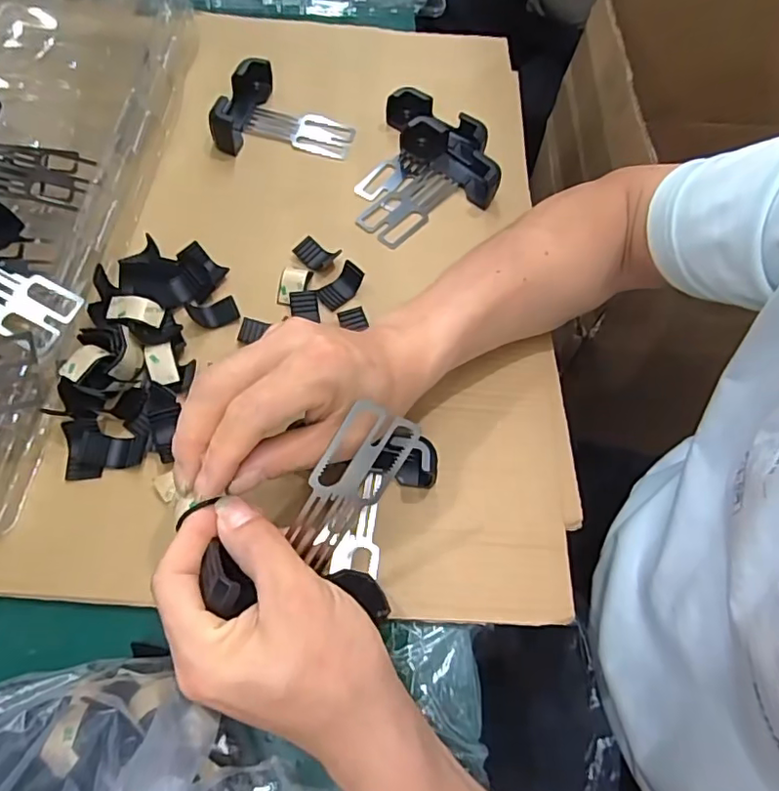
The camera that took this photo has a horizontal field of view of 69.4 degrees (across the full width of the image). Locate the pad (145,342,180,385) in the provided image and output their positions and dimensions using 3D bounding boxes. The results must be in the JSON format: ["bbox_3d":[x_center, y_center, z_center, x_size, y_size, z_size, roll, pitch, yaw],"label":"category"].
[{"bbox_3d":[-0.156,-0.022,0.386,0.019,0.009,0.030,-17,65,-11],"label":"pad"}]

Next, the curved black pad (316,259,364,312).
[{"bbox_3d":[-0.037,-0.085,0.431,0.022,0.010,0.036,39,67,16],"label":"curved black pad"}]

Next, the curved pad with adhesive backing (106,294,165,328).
[{"bbox_3d":[-0.181,-0.062,0.401,0.039,0.010,0.018,9,63,2],"label":"curved pad with adhesive backing"}]

